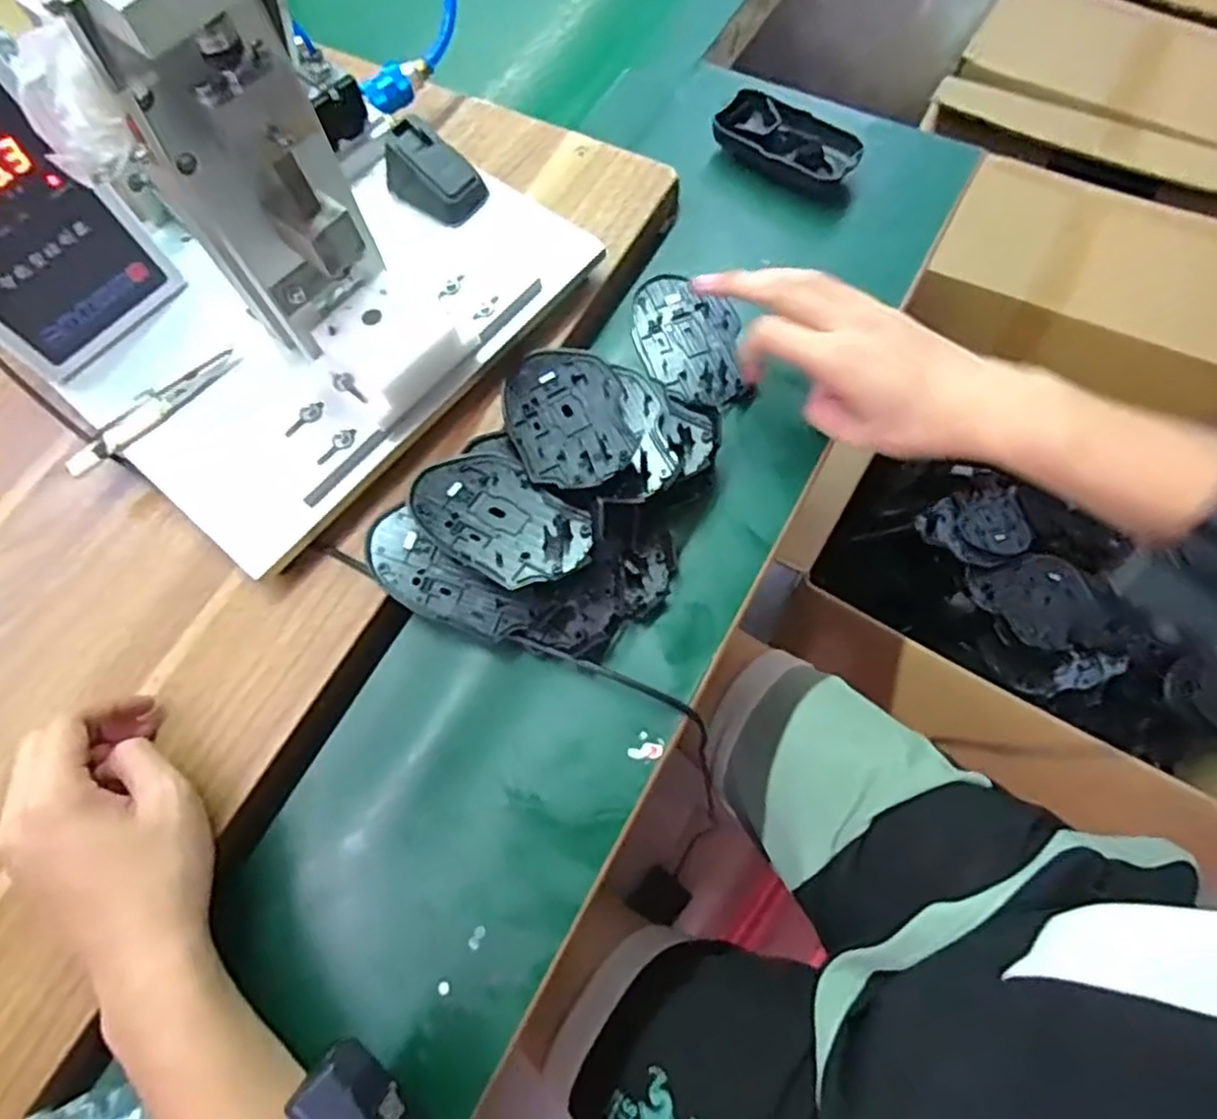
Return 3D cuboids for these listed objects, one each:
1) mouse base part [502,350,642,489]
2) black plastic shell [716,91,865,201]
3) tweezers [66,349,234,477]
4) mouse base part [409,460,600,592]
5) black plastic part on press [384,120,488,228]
[{"bbox_3d":[-0.025,-0.090,0.447,0.072,0.019,0.108,-16,69,-3],"label":"mouse base part"},{"bbox_3d":[0.137,-0.314,0.554,0.106,0.035,0.044,33,74,14],"label":"black plastic shell"},{"bbox_3d":[-0.286,-0.094,0.453,0.018,0.007,0.115,38,75,16],"label":"tweezers"},{"bbox_3d":[-0.064,-0.022,0.422,0.111,0.021,0.064,38,75,16],"label":"mouse base part"},{"bbox_3d":[-0.119,-0.261,0.491,0.062,0.035,0.039,31,73,14],"label":"black plastic part on press"}]

